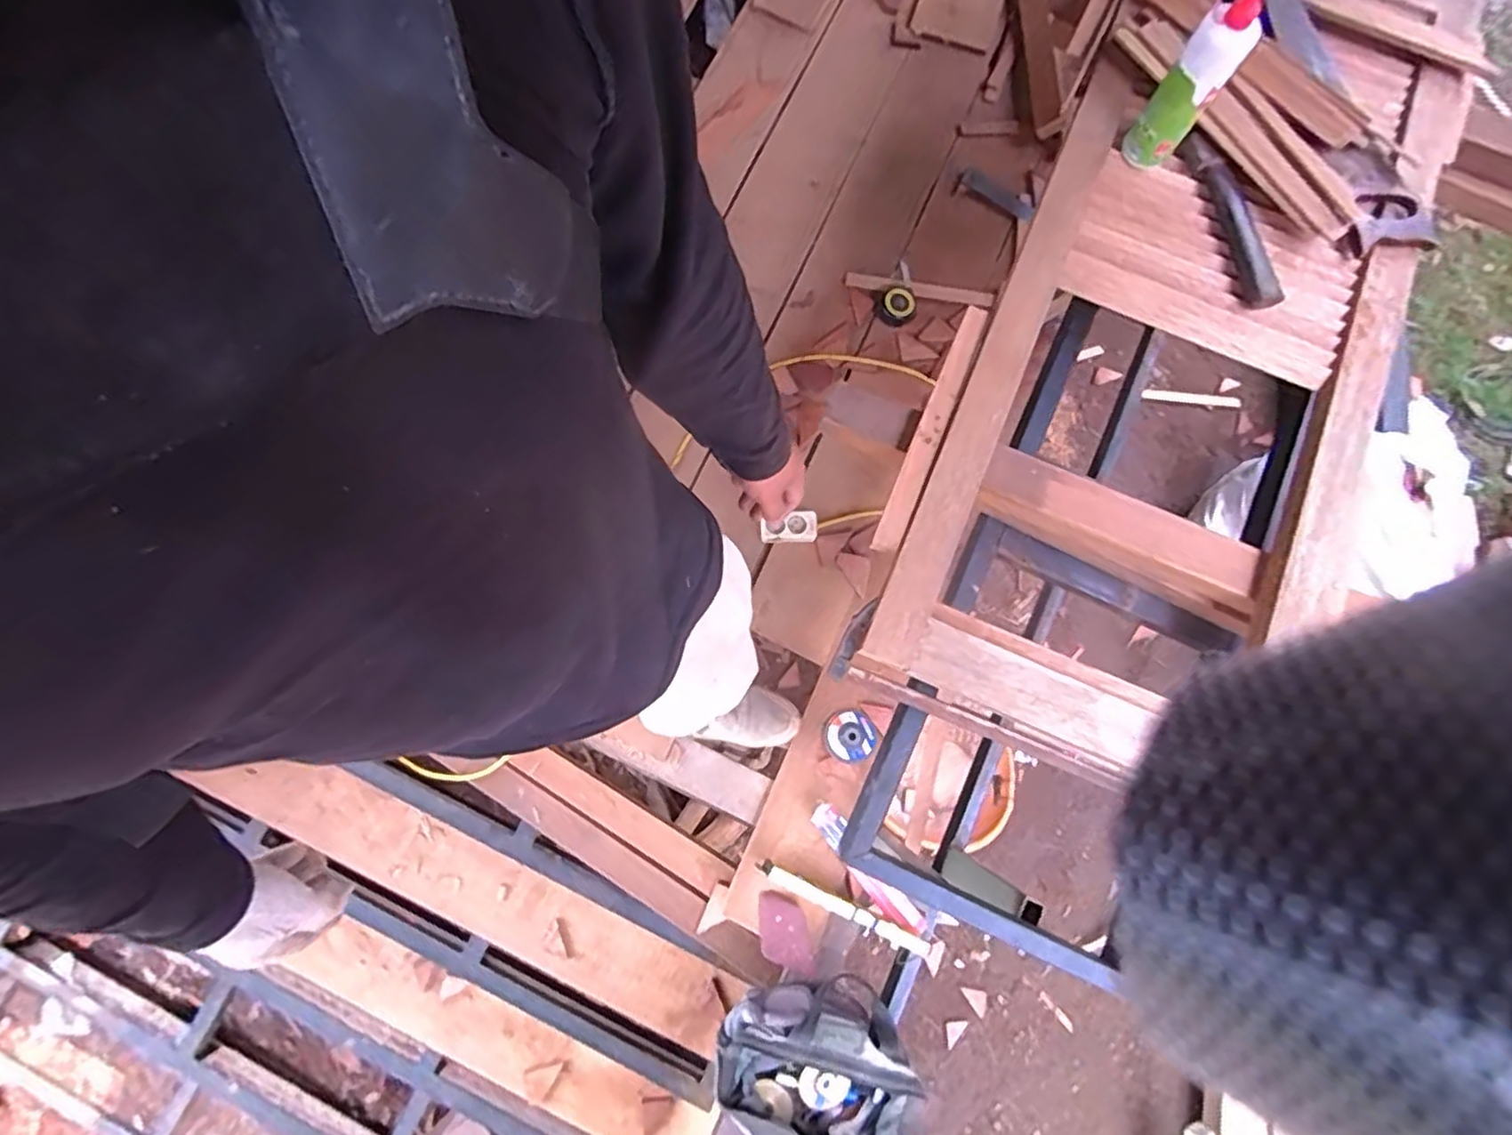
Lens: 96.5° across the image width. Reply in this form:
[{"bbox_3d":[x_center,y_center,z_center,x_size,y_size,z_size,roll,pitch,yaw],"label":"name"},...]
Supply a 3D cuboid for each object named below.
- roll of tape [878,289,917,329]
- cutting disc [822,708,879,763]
[{"bbox_3d":[0.297,-0.550,1.423,0.076,0.038,0.071,0,79,-1],"label":"roll of tape"},{"bbox_3d":[0.175,0.314,1.255,0.096,0.008,0.091,-3,69,7],"label":"cutting disc"}]

